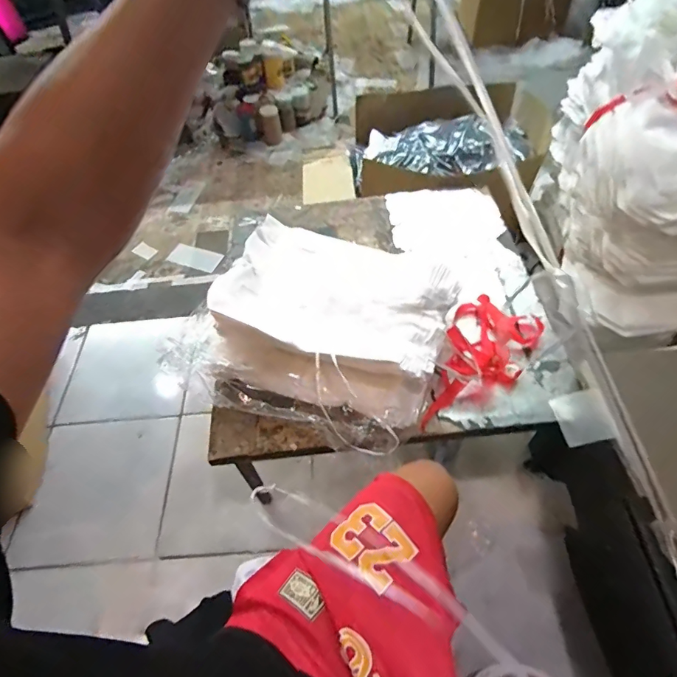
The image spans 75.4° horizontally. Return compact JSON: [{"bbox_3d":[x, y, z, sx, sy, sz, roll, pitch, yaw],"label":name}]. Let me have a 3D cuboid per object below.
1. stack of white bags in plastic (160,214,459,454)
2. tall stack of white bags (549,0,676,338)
[{"bbox_3d":[-0.031,-0.015,0.914,0.471,0.149,0.416,16,56,16],"label":"stack of white bags in plastic"},{"bbox_3d":[0.779,-0.437,1.071,0.351,0.563,0.622,1,54,5],"label":"tall stack of white bags"}]

